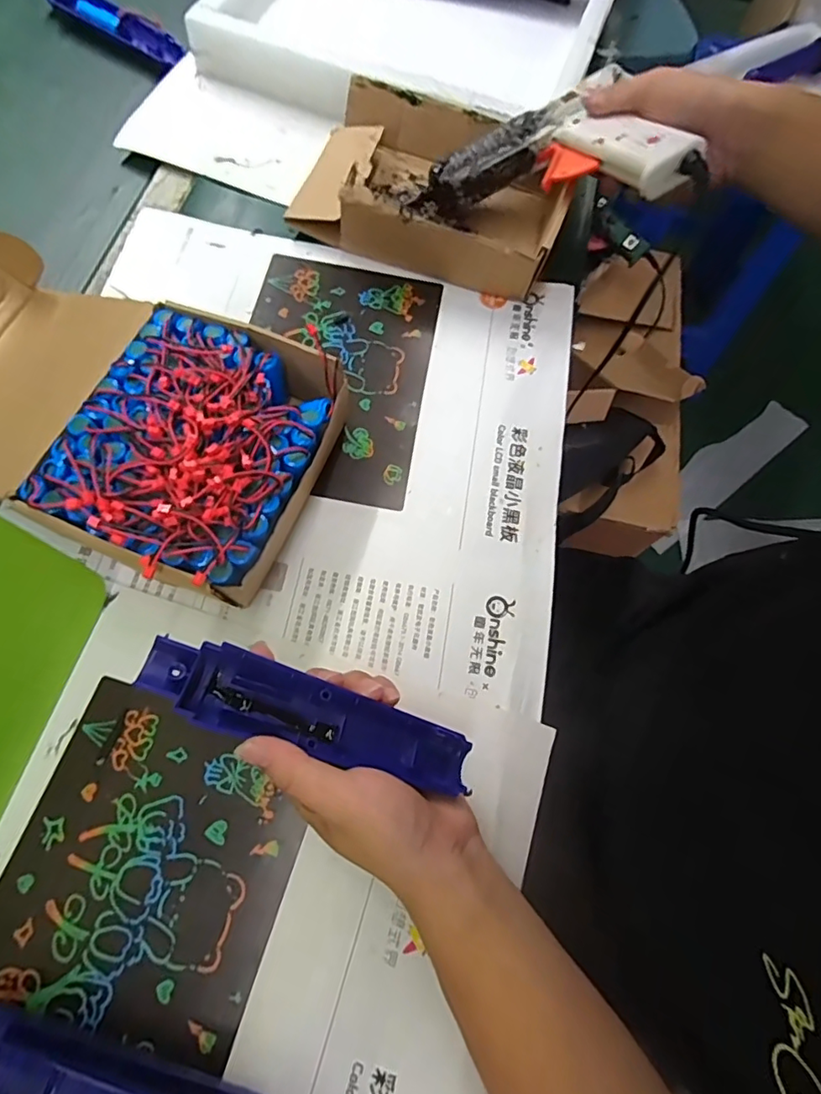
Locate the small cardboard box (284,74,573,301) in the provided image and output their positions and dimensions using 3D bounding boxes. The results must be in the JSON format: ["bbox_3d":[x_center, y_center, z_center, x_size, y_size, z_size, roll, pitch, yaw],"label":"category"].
[{"bbox_3d":[0.020,-0.311,0.466,0.222,0.061,0.159,22,69,2],"label":"small cardboard box"}]

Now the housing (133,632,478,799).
[{"bbox_3d":[-0.048,0.086,0.278,0.166,0.021,0.035,23,71,-14],"label":"housing"}]

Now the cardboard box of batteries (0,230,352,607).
[{"bbox_3d":[-0.208,-0.095,0.366,0.314,0.074,0.176,24,69,6],"label":"cardboard box of batteries"}]

